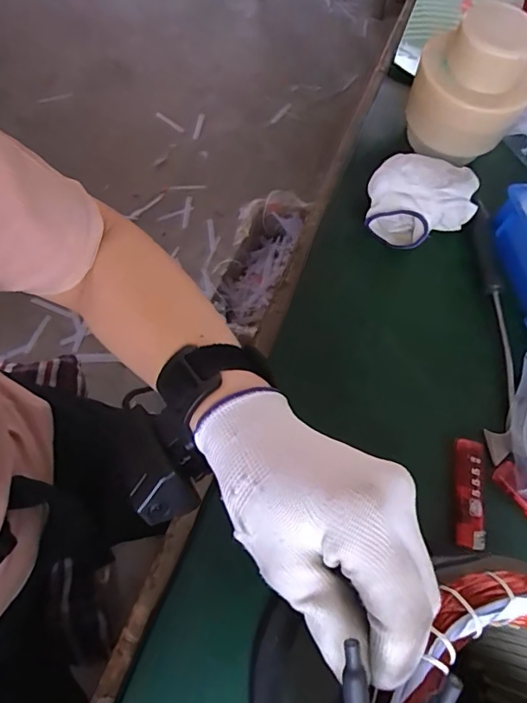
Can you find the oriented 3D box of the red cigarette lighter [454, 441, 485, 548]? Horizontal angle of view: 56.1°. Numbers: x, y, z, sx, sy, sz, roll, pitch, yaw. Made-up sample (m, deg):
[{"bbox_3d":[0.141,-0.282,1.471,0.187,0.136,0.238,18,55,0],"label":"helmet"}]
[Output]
[{"bbox_3d":[0.160,0.110,0.387,0.019,0.011,0.082,11,66,-2],"label":"red cigarette lighter"}]

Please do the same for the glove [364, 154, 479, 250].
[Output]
[{"bbox_3d":[0.152,-0.143,0.481,0.105,0.047,0.092,14,65,-1],"label":"glove"}]

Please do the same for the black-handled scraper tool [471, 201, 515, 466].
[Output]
[{"bbox_3d":[0.210,-0.027,0.448,0.024,0.014,0.250,7,66,-4],"label":"black-handled scraper tool"}]

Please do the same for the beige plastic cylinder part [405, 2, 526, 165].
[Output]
[{"bbox_3d":[0.201,-0.253,0.495,0.109,0.134,0.090,30,66,6],"label":"beige plastic cylinder part"}]

